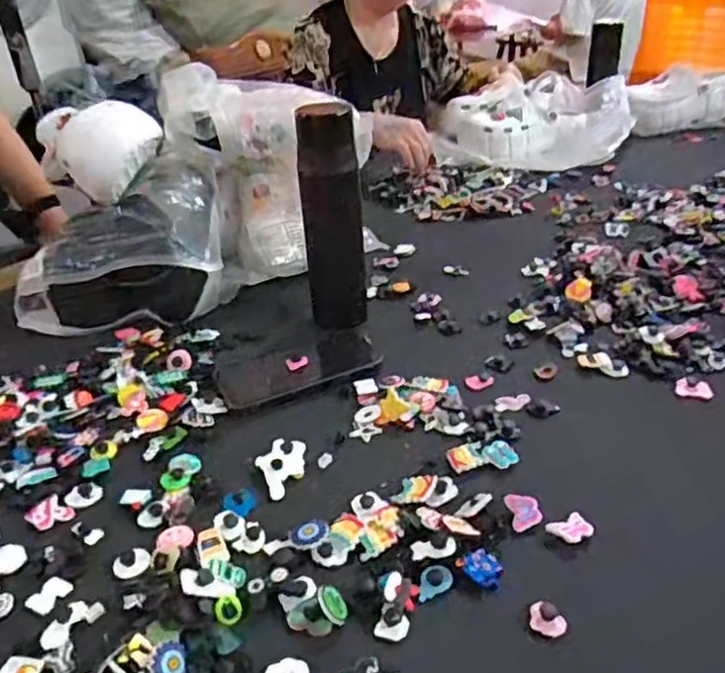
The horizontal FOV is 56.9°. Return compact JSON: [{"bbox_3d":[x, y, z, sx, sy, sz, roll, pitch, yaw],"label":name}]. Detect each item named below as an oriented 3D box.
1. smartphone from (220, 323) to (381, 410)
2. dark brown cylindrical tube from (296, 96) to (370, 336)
[{"bbox_3d":[-0.065,0.026,0.700,0.171,0.016,0.094,-17,33,-20],"label":"smartphone"},{"bbox_3d":[-0.031,-0.121,0.715,0.063,0.241,0.054,-4,31,-1],"label":"dark brown cylindrical tube"}]

